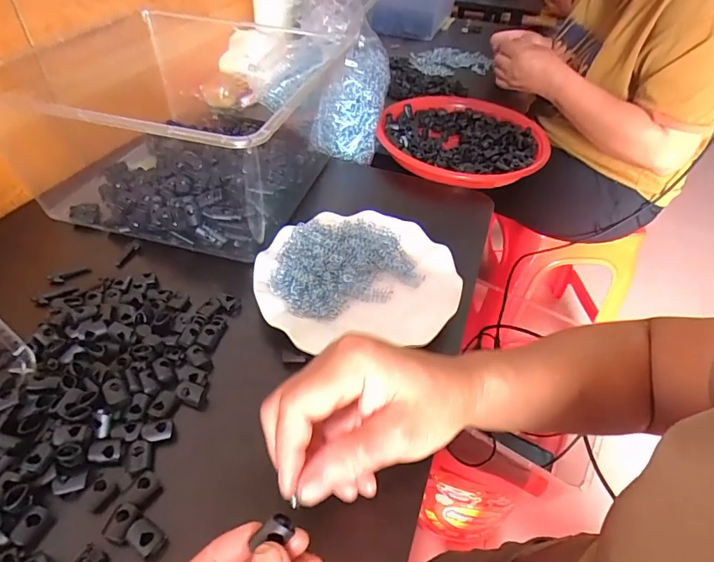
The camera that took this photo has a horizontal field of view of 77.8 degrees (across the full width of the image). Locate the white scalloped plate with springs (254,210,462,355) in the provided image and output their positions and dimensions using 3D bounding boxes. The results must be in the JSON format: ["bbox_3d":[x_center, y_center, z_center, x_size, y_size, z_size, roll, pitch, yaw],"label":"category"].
[{"bbox_3d":[-0.001,0.000,0.417,0.182,0.038,0.168,-8,45,-13],"label":"white scalloped plate with springs"}]

